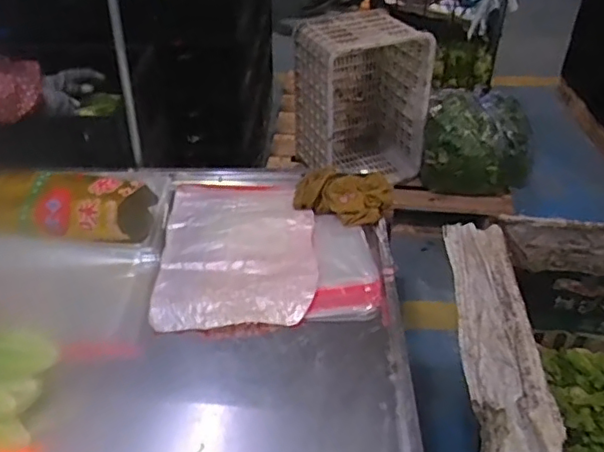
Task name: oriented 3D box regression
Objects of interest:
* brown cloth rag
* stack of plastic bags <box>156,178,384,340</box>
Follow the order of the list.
[{"bbox_3d":[0.083,-0.065,1.163,0.191,0.067,0.127,2,39,2],"label":"brown cloth rag"},{"bbox_3d":[-0.072,0.029,1.119,0.381,0.043,0.419,-3,39,-5],"label":"stack of plastic bags"}]

